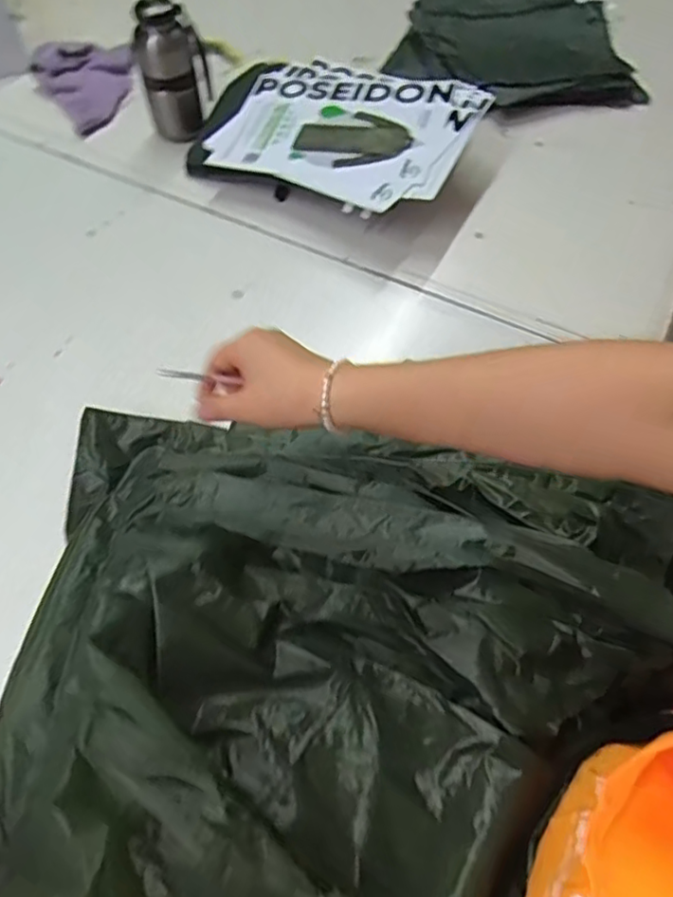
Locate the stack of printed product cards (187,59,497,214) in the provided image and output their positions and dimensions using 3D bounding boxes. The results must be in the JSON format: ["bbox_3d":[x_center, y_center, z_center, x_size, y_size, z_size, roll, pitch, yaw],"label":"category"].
[{"bbox_3d":[-0.006,-0.423,0.826,0.346,0.031,0.251,22,64,19],"label":"stack of printed product cards"}]

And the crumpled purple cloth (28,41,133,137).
[{"bbox_3d":[-0.382,-0.549,0.937,0.140,0.042,0.212,-8,57,-5],"label":"crumpled purple cloth"}]

